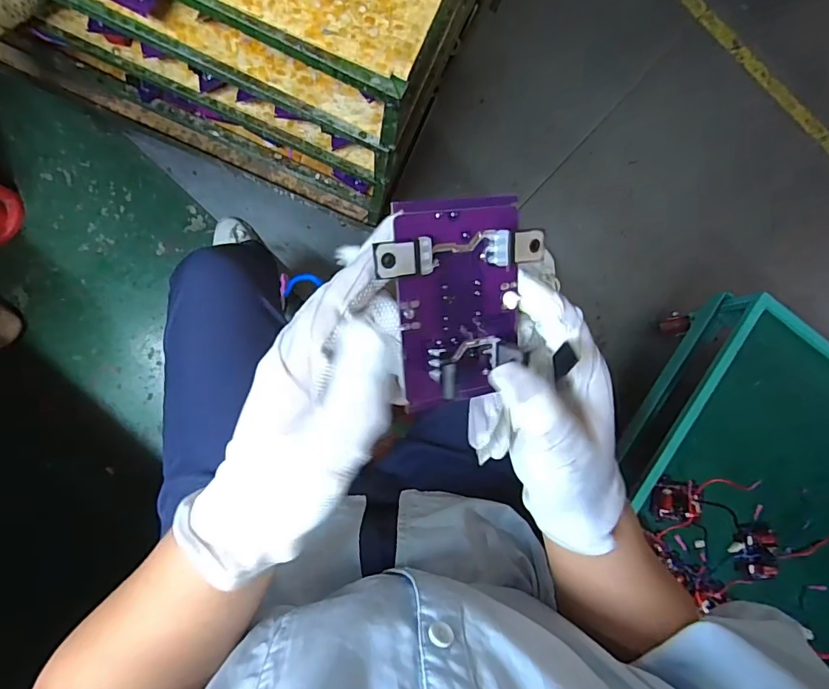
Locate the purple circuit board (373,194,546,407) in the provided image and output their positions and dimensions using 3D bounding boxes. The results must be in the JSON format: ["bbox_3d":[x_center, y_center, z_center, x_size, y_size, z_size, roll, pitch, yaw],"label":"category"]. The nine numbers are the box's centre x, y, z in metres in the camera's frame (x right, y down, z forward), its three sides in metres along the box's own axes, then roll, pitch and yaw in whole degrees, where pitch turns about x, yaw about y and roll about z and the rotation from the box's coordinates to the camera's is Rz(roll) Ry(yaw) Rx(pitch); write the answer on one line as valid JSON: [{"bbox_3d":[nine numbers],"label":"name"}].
[{"bbox_3d":[0.024,-0.020,0.223,0.075,0.010,0.095,-10,107,-19],"label":"purple circuit board"}]

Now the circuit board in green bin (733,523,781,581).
[{"bbox_3d":[0.650,0.394,0.884,0.069,0.024,0.103,2,73,31],"label":"circuit board in green bin"}]

